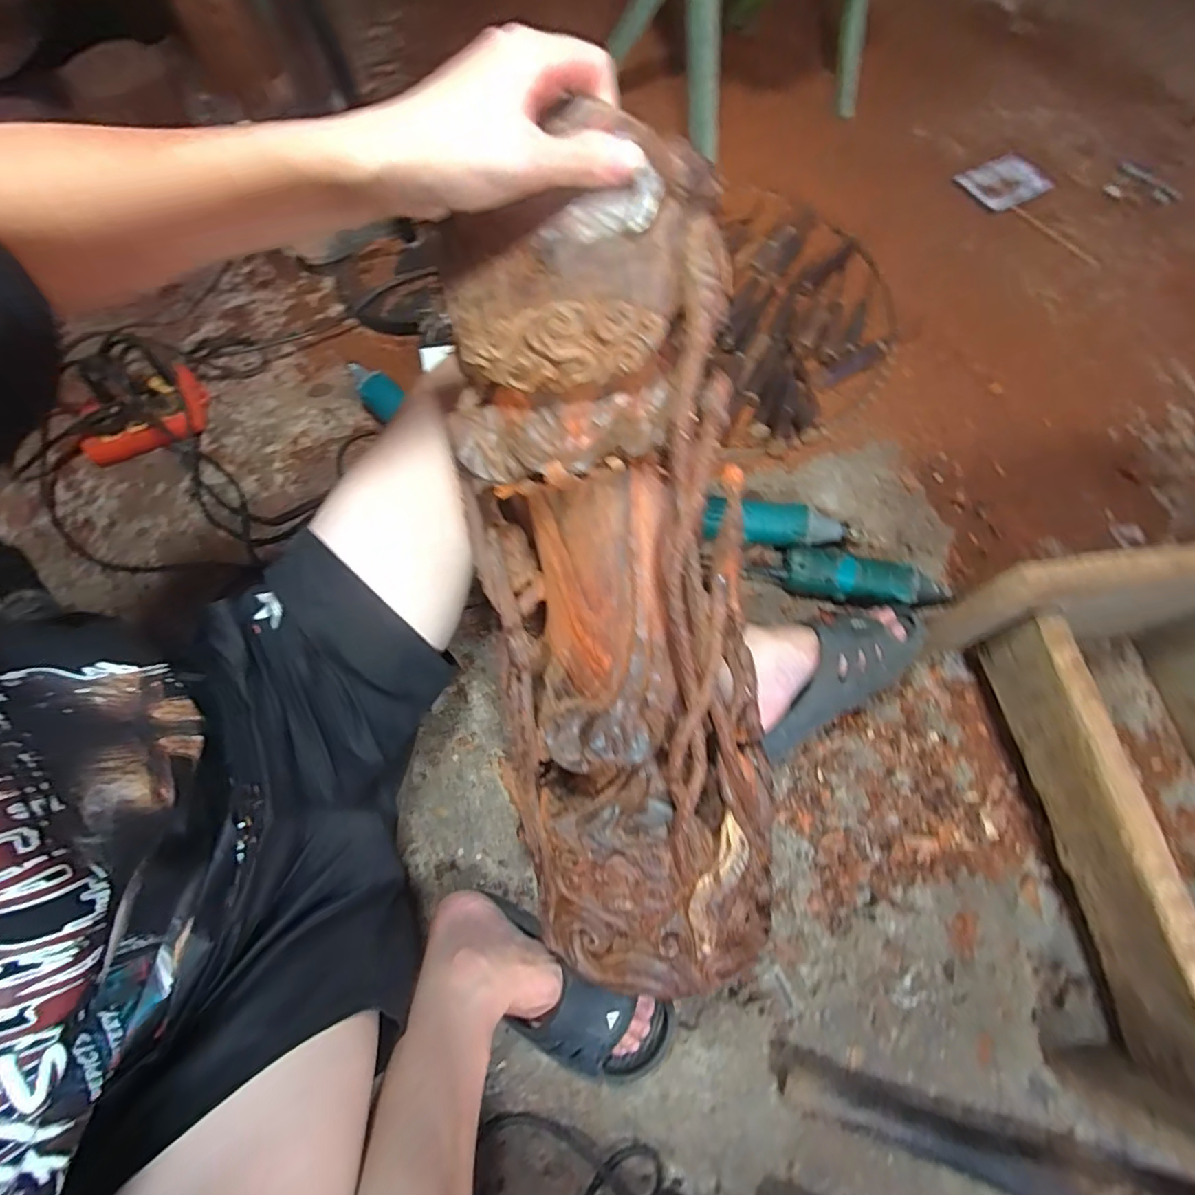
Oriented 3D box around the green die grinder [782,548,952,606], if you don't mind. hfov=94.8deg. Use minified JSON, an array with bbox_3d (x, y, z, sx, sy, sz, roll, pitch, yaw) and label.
[{"bbox_3d":[0.324,-0.022,0.668,0.192,0.055,0.060,15,71,6],"label":"green die grinder"}]

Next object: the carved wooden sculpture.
[{"bbox_3d":[0.013,0.023,0.397,0.188,0.106,0.551,-8,105,-1],"label":"carved wooden sculpture"}]

